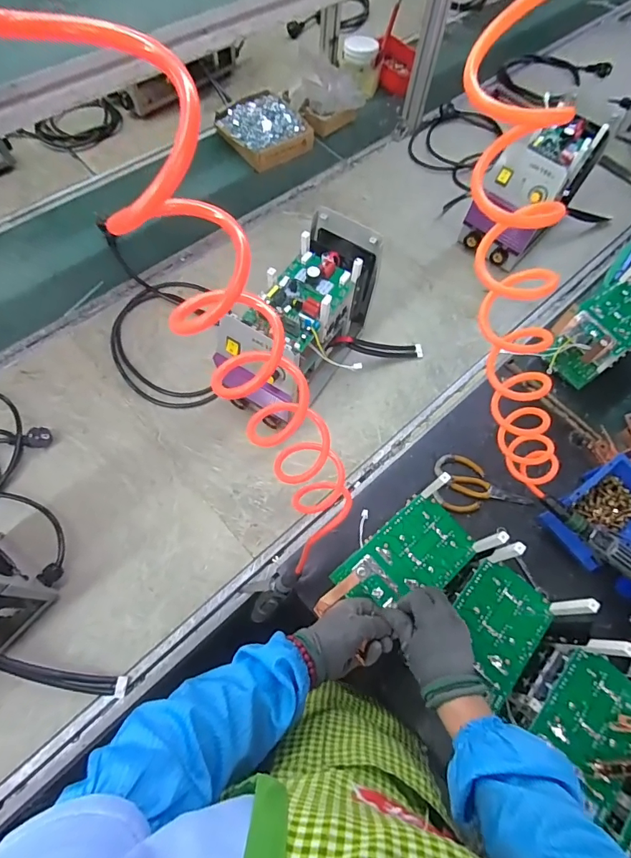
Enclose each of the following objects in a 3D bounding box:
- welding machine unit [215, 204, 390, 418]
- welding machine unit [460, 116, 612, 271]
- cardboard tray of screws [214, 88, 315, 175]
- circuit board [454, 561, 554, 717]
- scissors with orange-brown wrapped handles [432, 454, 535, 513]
[{"bbox_3d":[-0.009,-0.192,0.779,0.135,0.210,0.334,26,67,9],"label":"welding machine unit"},{"bbox_3d":[0.482,-0.537,0.959,0.147,0.201,0.285,39,70,14],"label":"welding machine unit"},{"bbox_3d":[-0.136,-0.771,1.120,0.196,0.056,0.222,-33,71,-16],"label":"cardboard tray of screws"},{"bbox_3d":[0.240,0.259,0.573,0.110,0.010,0.145,40,70,14],"label":"circuit board"},{"bbox_3d":[0.301,0.107,0.782,0.170,0.019,0.100,10,65,2],"label":"scissors with orange-brown wrapped handles"}]

